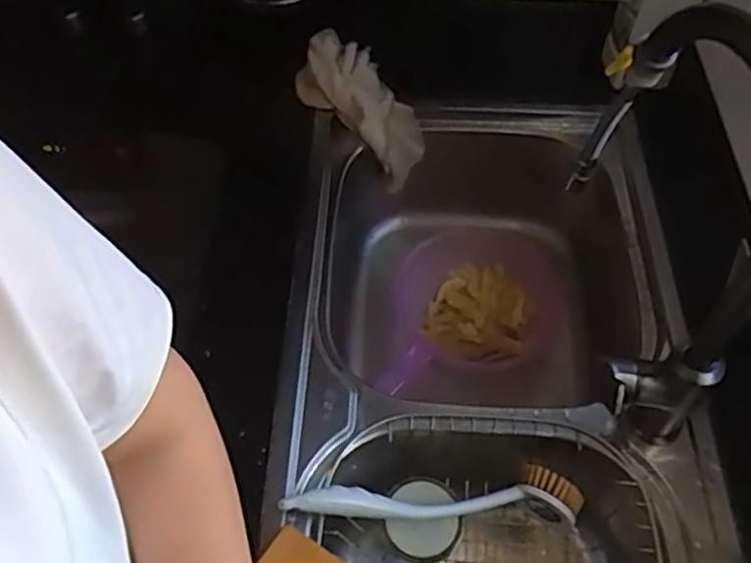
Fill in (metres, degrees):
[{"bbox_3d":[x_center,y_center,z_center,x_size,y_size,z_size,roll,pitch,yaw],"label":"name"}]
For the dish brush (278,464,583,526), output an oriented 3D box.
[{"bbox_3d":[0.056,0.202,0.648,0.283,0.044,0.048,4,54,-17],"label":"dish brush"}]

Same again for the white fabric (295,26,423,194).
[{"bbox_3d":[-0.014,-0.228,0.915,0.213,0.068,0.095,49,63,-9],"label":"white fabric"}]

